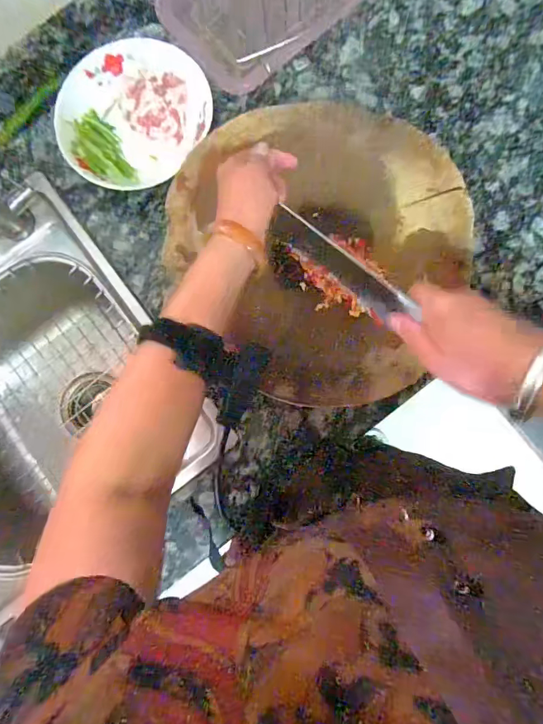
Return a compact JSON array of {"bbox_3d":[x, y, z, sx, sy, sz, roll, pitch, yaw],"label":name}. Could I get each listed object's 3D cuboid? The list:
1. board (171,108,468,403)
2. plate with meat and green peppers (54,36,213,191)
[{"bbox_3d":[0.058,-0.127,0.465,0.290,0.060,0.323,-42,82,-1],"label":"board"},{"bbox_3d":[-0.169,-0.303,0.525,0.181,0.032,0.164,-36,82,0],"label":"plate with meat and green peppers"}]

